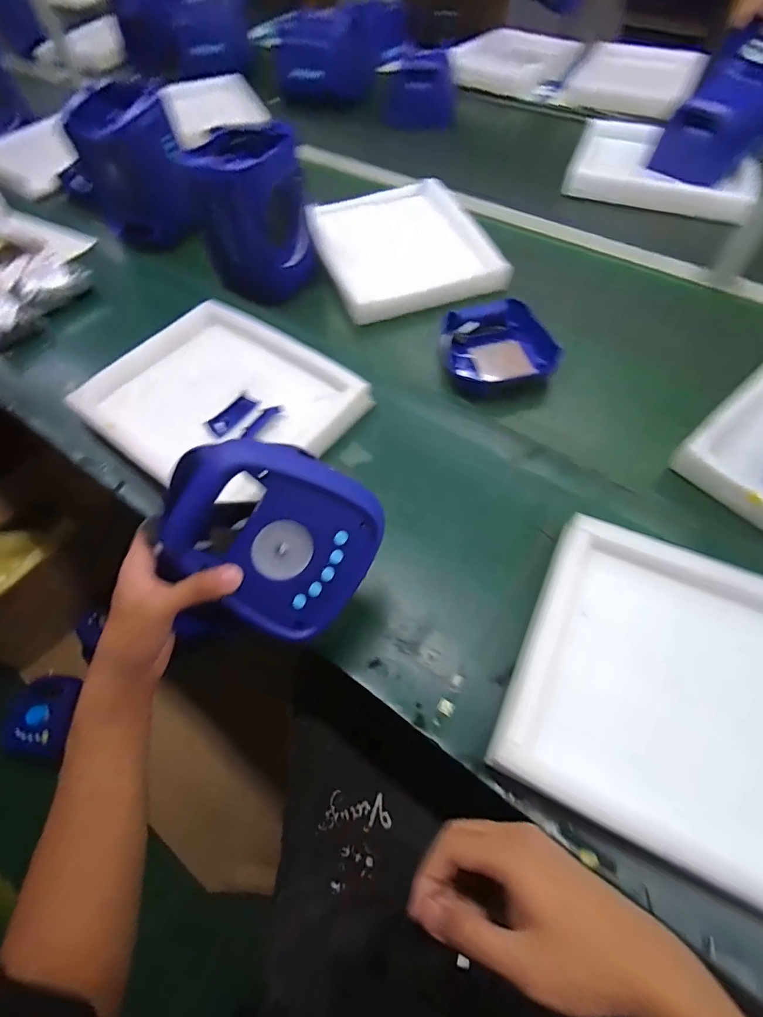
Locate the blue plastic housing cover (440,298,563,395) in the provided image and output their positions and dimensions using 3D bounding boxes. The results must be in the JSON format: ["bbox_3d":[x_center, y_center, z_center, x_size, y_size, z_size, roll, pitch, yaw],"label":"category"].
[{"bbox_3d":[0.178,-0.251,0.729,0.162,0.054,0.169,-12,59,-6],"label":"blue plastic housing cover"}]

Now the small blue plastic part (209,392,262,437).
[{"bbox_3d":[-0.211,-0.136,0.659,0.026,0.014,0.079,33,65,19],"label":"small blue plastic part"}]

